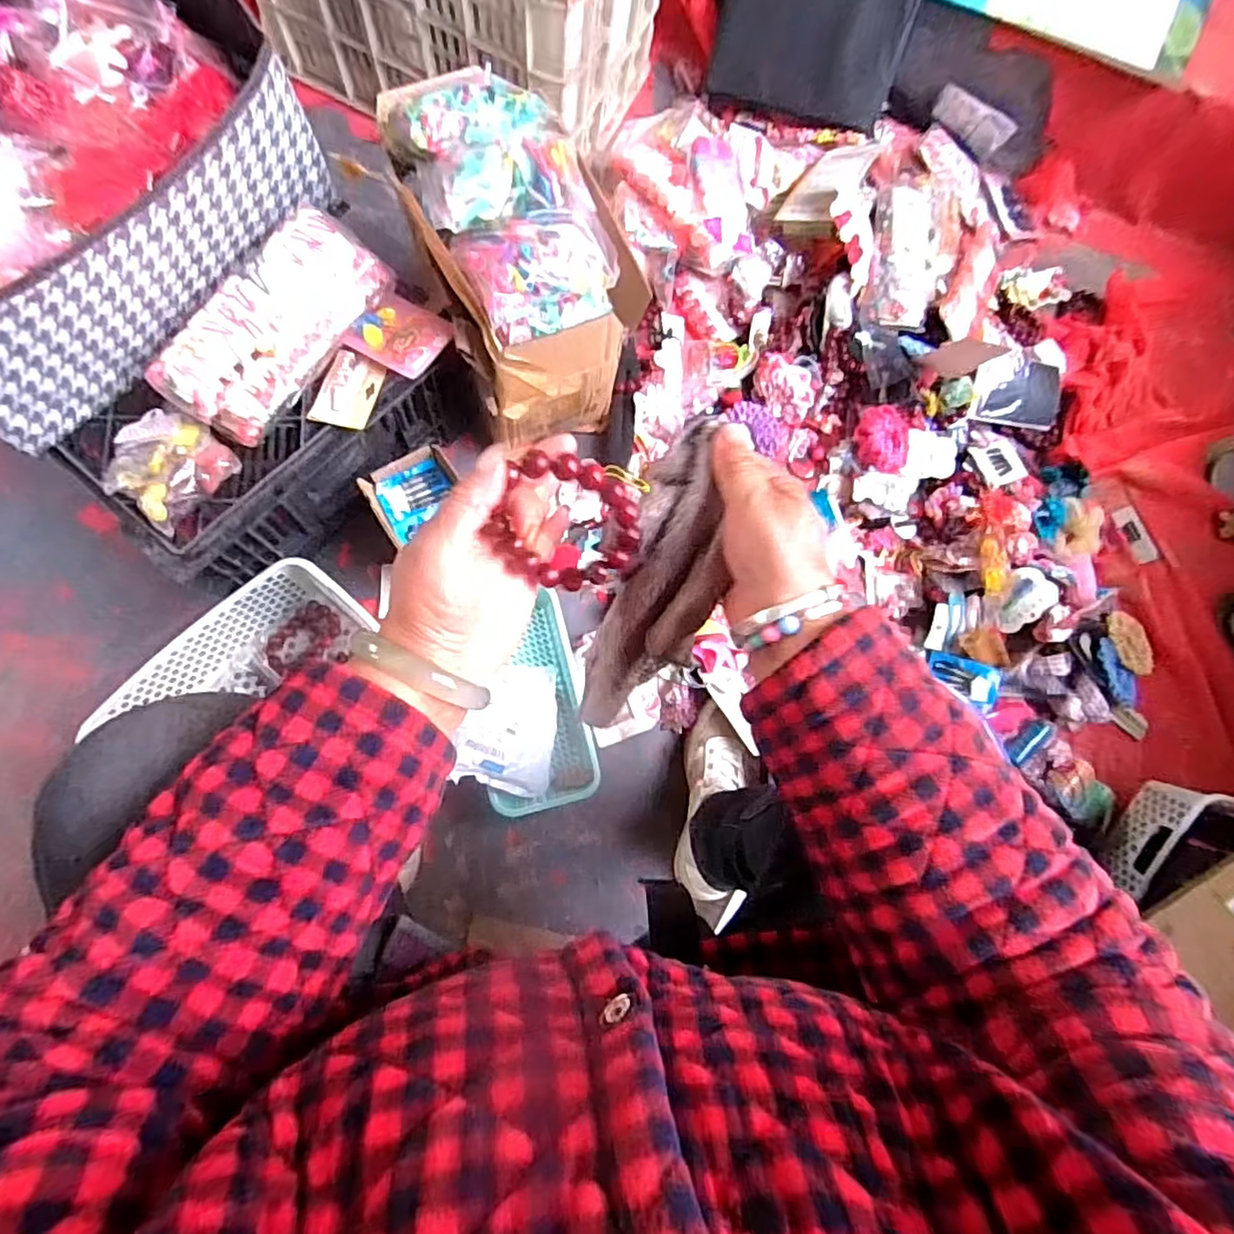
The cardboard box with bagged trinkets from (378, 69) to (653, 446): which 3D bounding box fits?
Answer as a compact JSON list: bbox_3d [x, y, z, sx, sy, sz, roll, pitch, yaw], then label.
[{"bbox_3d":[-0.106,-0.371,0.702,0.193,0.282,0.261,-26,83,-11],"label":"cardboard box with bagged trinkets"}]

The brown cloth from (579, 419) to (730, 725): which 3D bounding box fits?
[{"bbox_3d":[0.025,-0.006,0.395,0.058,0.053,0.211,19,124,-1],"label":"brown cloth"}]

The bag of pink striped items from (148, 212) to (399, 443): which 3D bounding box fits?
[{"bbox_3d":[-0.325,-0.280,0.606,0.092,0.066,0.238,35,77,1],"label":"bag of pink striped items"}]

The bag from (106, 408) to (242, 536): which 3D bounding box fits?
[{"bbox_3d":[-0.425,-0.146,0.587,0.102,0.032,0.095,38,82,2],"label":"bag"}]

